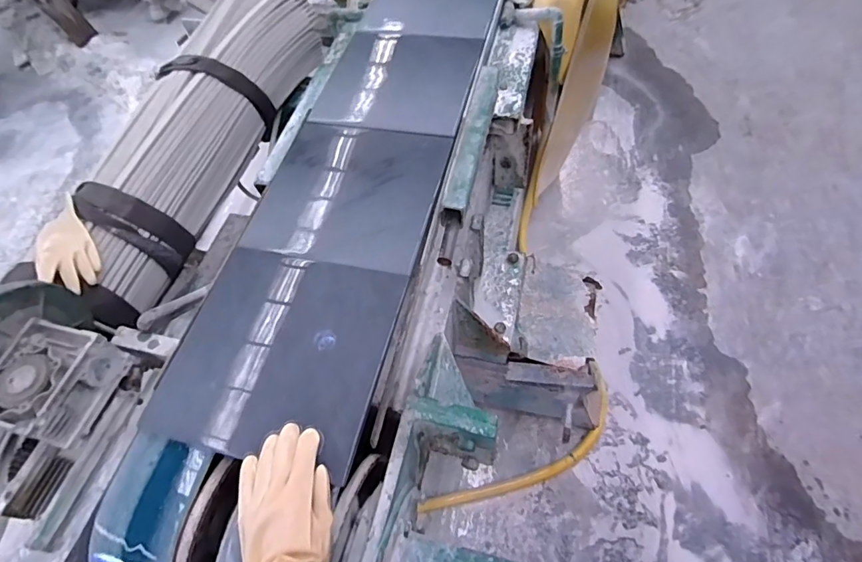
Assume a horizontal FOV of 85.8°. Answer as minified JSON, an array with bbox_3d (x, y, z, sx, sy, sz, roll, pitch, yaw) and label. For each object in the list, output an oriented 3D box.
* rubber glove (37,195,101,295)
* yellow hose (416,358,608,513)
[{"bbox_3d":[-0.726,-0.068,0.920,0.103,0.035,0.212,-30,60,-12],"label":"rubber glove"},{"bbox_3d":[0.287,0.495,1.314,0.664,0.049,0.182,-35,66,-12],"label":"yellow hose"}]

